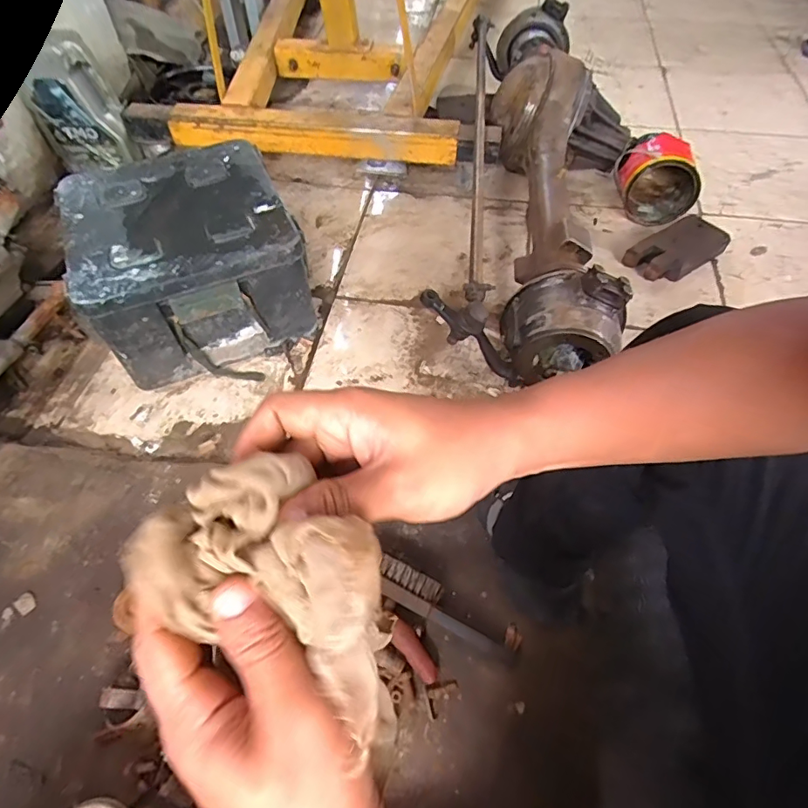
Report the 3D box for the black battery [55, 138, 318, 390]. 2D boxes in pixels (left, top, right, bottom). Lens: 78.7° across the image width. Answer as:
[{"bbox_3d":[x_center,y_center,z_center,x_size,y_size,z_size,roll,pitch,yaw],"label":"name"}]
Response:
[{"bbox_3d":[-0.389,-0.261,0.932,0.357,0.233,0.361,-20,58,-14],"label":"black battery"}]

